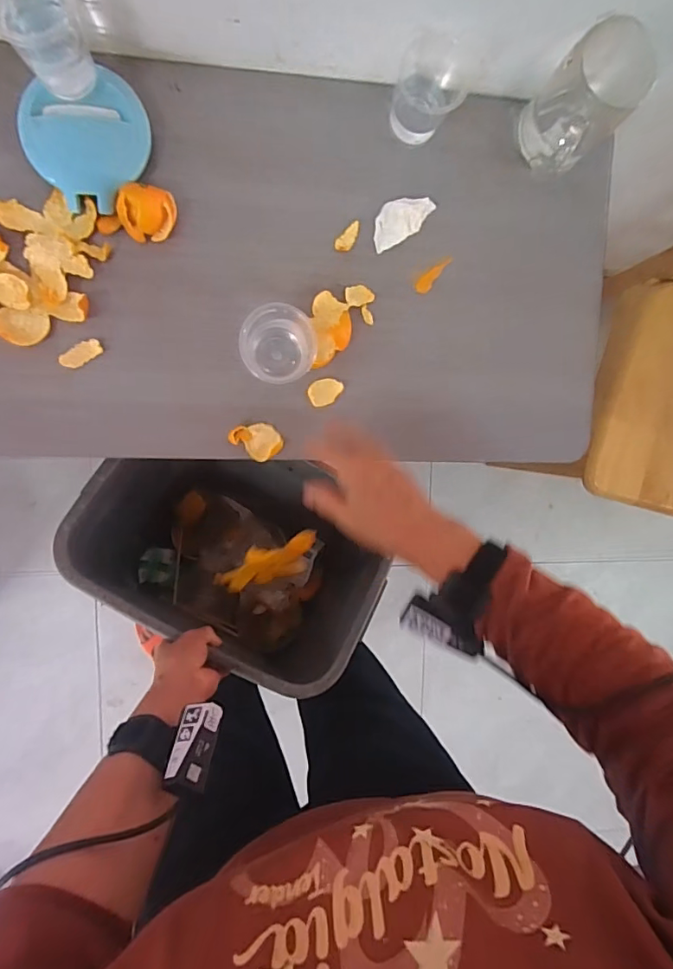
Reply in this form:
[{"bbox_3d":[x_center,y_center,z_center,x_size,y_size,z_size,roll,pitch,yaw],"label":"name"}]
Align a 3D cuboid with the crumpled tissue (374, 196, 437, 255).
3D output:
[{"bbox_3d":[0.072,-0.295,0.540,0.075,0.013,0.040,-31,100,-3],"label":"crumpled tissue"}]

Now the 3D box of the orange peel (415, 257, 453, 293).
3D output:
[{"bbox_3d":[0.111,-0.244,0.563,0.018,0.004,0.053,37,91,-10],"label":"orange peel"}]

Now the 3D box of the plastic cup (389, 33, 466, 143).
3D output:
[{"bbox_3d":[0.095,-0.412,0.513,0.070,0.068,0.065,-1,97,-7],"label":"plastic cup"}]

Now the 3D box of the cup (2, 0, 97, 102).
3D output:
[{"bbox_3d":[-0.250,-0.387,0.430,0.053,0.063,0.049,-1,97,-7],"label":"cup"}]

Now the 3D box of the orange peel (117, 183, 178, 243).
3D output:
[{"bbox_3d":[-0.191,-0.273,0.491,0.053,0.031,0.044,-3,97,-7],"label":"orange peel"}]

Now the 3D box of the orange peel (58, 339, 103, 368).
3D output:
[{"bbox_3d":[-0.270,-0.138,0.514,0.042,0.009,0.019,-33,100,-2],"label":"orange peel"}]

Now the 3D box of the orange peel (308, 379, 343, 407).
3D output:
[{"bbox_3d":[-0.012,-0.106,0.555,0.040,0.005,0.028,-22,99,-4],"label":"orange peel"}]

